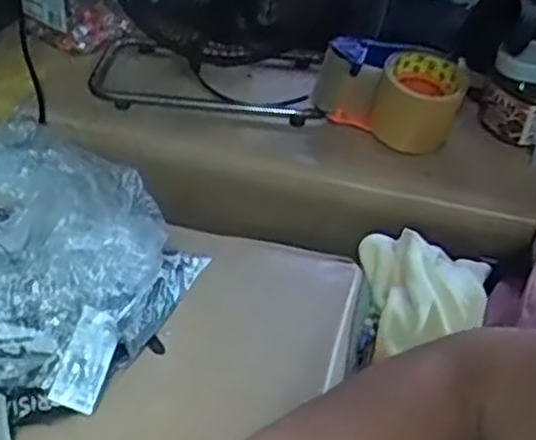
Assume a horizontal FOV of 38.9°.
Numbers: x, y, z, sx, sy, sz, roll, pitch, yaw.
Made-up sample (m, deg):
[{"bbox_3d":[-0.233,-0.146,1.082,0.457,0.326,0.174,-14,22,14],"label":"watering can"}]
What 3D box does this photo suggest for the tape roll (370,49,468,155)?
[{"bbox_3d":[0.162,-0.126,0.820,0.090,0.082,0.072,13,40,11],"label":"tape roll"}]

